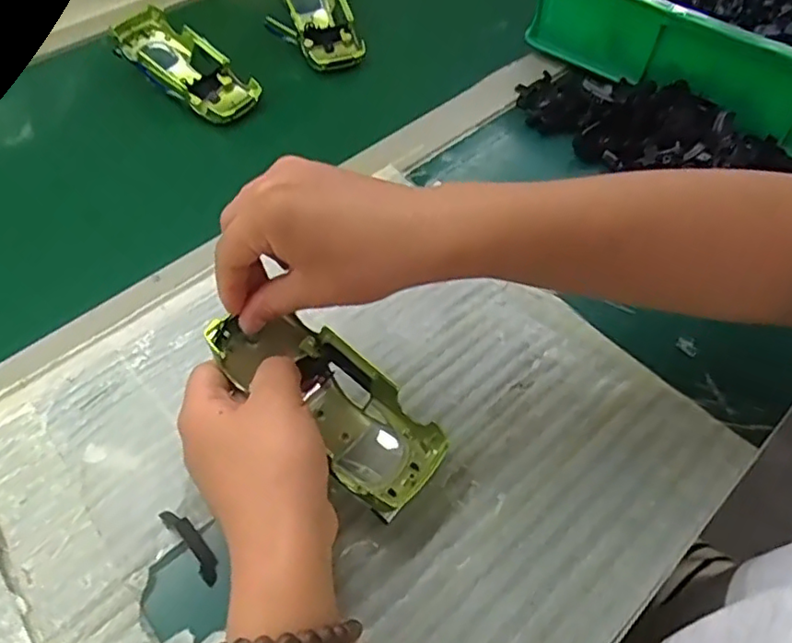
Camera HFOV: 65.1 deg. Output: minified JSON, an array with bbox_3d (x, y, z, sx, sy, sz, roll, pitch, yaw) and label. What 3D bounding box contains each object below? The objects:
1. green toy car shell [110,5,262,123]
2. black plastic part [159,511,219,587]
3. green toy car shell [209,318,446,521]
[{"bbox_3d":[-0.181,-0.216,0.533,0.134,0.032,0.059,38,60,8],"label":"green toy car shell"},{"bbox_3d":[-0.099,0.107,0.301,0.010,0.006,0.043,-35,62,-24],"label":"black plastic part"},{"bbox_3d":[-0.036,0.041,0.326,0.131,0.031,0.052,40,61,5],"label":"green toy car shell"}]

